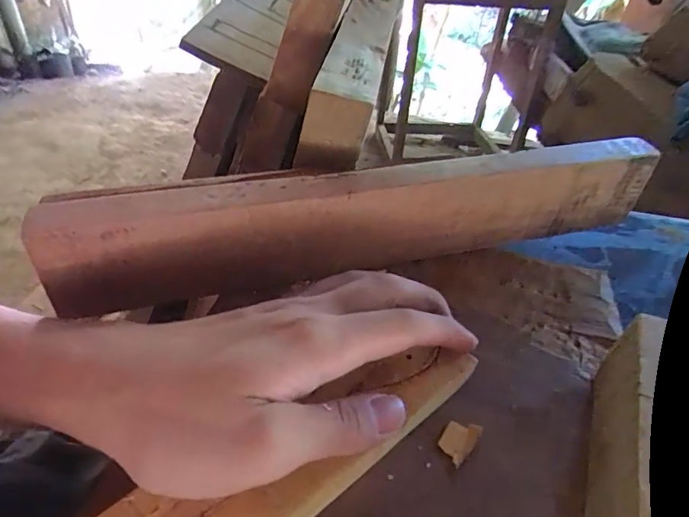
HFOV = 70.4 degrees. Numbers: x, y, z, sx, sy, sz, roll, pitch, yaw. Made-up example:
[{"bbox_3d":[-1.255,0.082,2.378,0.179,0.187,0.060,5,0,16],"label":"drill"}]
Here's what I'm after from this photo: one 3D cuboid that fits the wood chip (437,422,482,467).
[{"bbox_3d":[0.050,0.078,0.213,0.013,0.004,0.022,31,47,24],"label":"wood chip"}]

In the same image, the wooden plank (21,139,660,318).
[{"bbox_3d":[0.023,-0.021,0.271,0.334,0.065,0.019,-9,44,-18],"label":"wooden plank"}]

